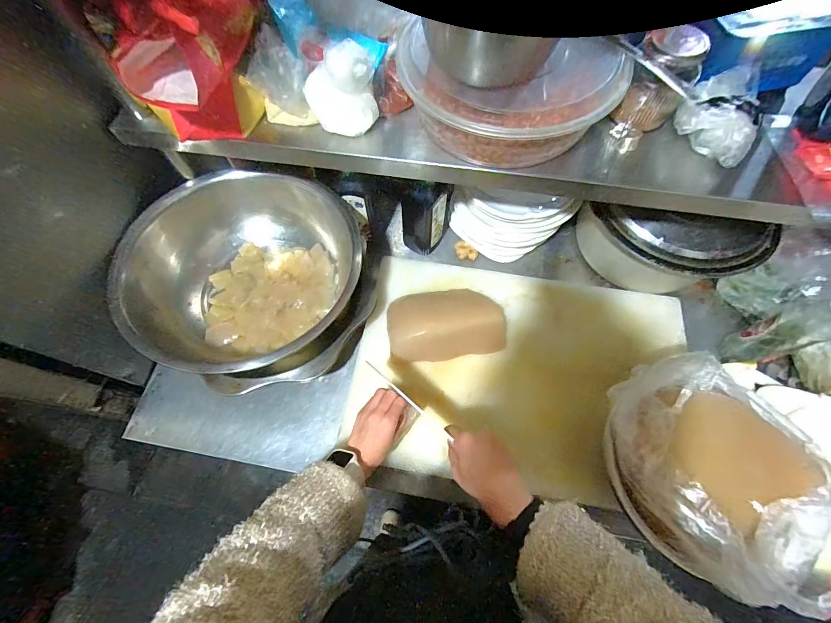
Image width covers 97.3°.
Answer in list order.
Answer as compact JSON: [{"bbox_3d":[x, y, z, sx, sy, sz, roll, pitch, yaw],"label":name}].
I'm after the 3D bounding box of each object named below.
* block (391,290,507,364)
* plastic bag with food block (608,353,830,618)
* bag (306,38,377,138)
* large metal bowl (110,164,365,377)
[{"bbox_3d":[0.055,0.019,0.659,0.204,0.050,0.130,-7,66,-1],"label":"block"},{"bbox_3d":[0.411,0.213,0.495,0.242,0.135,0.299,-31,68,-11],"label":"plastic bag with food block"},{"bbox_3d":[-0.097,-0.290,0.475,0.088,0.096,0.061,-20,67,-7],"label":"bag"},{"bbox_3d":[-0.275,-0.068,0.627,0.364,0.123,0.339,-1,66,2],"label":"large metal bowl"}]

